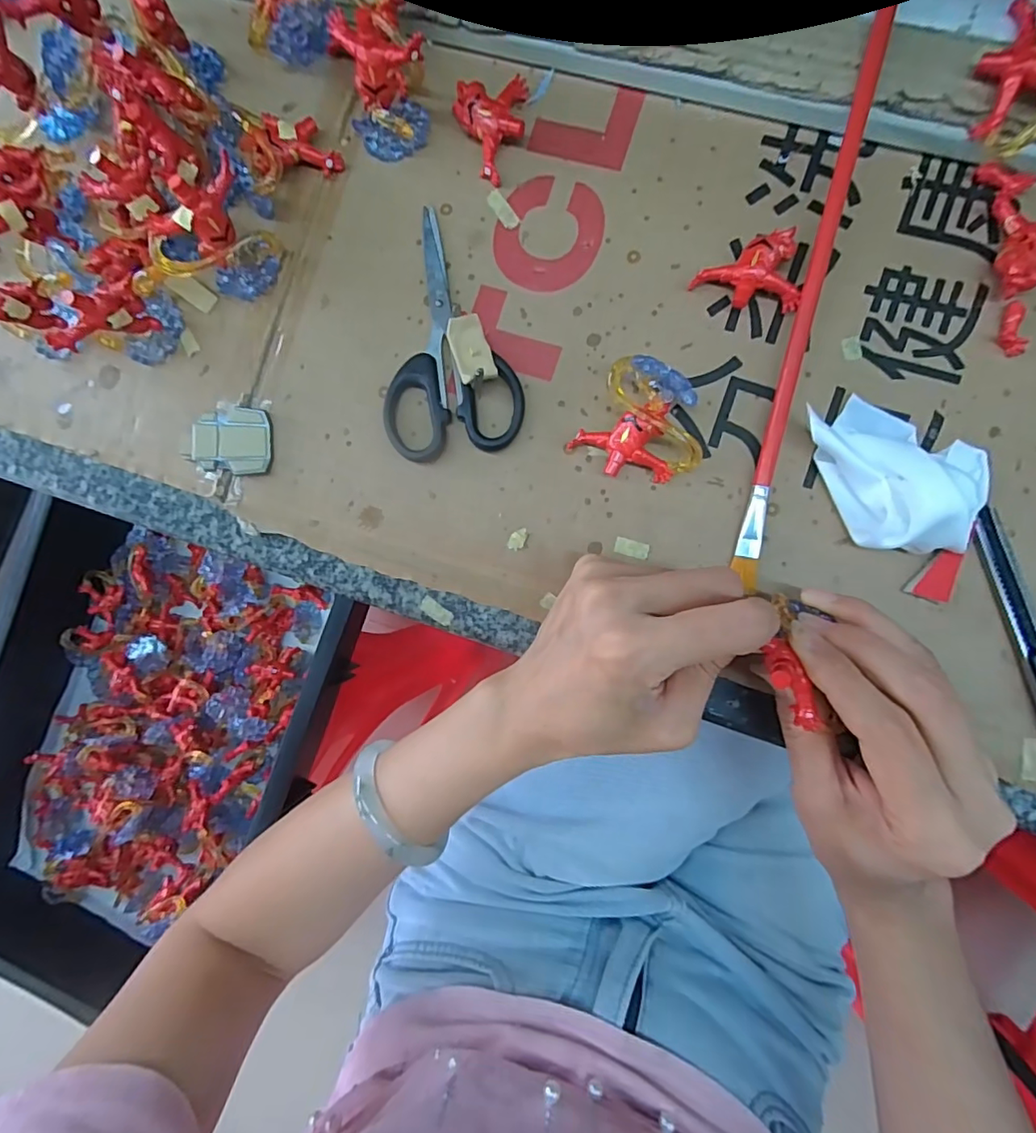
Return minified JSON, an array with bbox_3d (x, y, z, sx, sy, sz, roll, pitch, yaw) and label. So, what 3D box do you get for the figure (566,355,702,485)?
[{"bbox_3d":[0.058,-0.062,0.241,0.054,0.030,0.046,32,92,7],"label":"figure"}]

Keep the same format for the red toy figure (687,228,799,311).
[{"bbox_3d":[0.105,-0.132,0.246,0.044,0.016,0.031,-11,87,7],"label":"red toy figure"}]

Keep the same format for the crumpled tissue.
[{"bbox_3d":[0.163,-0.041,0.225,0.048,0.033,0.072,-24,86,6],"label":"crumpled tissue"}]

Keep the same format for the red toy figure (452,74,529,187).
[{"bbox_3d":[-0.011,-0.217,0.263,0.036,0.014,0.044,-9,87,7],"label":"red toy figure"}]

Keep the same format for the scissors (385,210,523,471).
[{"bbox_3d":[-0.037,-0.117,0.260,0.067,0.015,0.124,-9,87,7],"label":"scissors"}]

